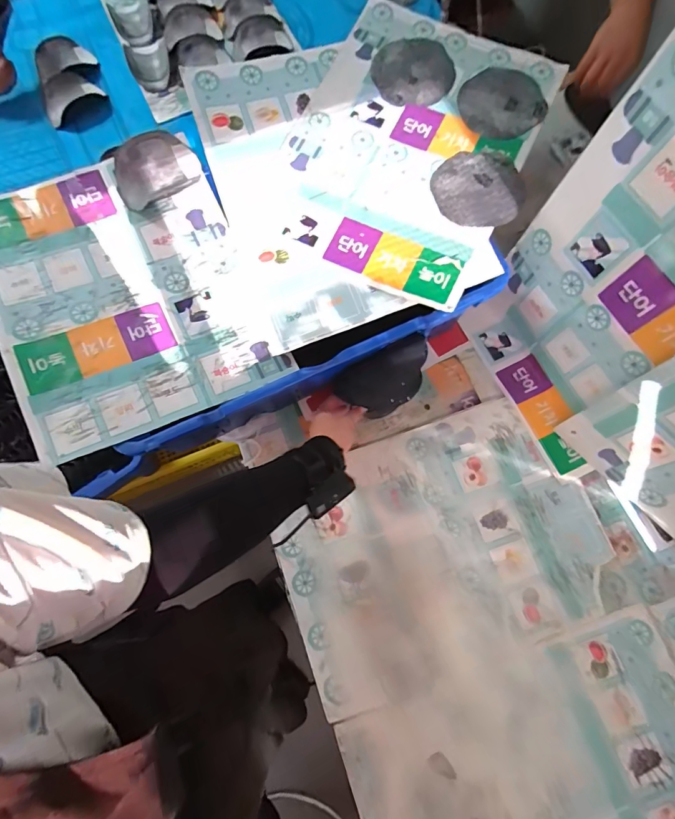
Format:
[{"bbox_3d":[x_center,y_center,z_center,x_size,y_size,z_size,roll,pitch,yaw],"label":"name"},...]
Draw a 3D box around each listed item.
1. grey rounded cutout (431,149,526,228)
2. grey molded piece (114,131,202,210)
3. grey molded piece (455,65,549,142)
[{"bbox_3d":[0.237,-0.369,0.701,0.147,0.010,0.146,0,75,1],"label":"grey rounded cutout"},{"bbox_3d":[-0.299,-0.390,0.688,0.140,0.054,0.092,-25,76,-5],"label":"grey molded piece"},{"bbox_3d":[0.286,-0.538,0.734,0.142,0.013,0.150,0,75,1],"label":"grey molded piece"}]

